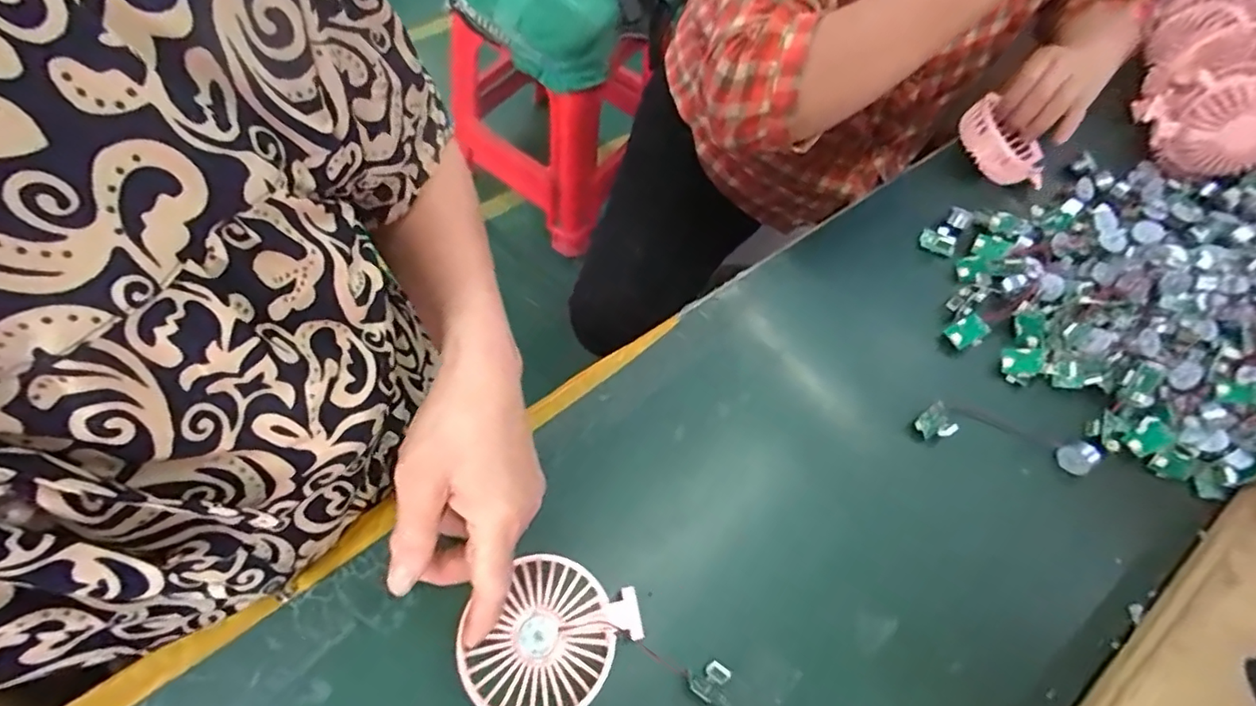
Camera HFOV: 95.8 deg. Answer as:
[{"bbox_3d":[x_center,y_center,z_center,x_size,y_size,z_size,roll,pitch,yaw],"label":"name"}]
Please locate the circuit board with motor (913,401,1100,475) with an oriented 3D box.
[{"bbox_3d":[0.292,0.061,0.444,0.134,0.018,0.037,15,65,-1],"label":"circuit board with motor"}]

